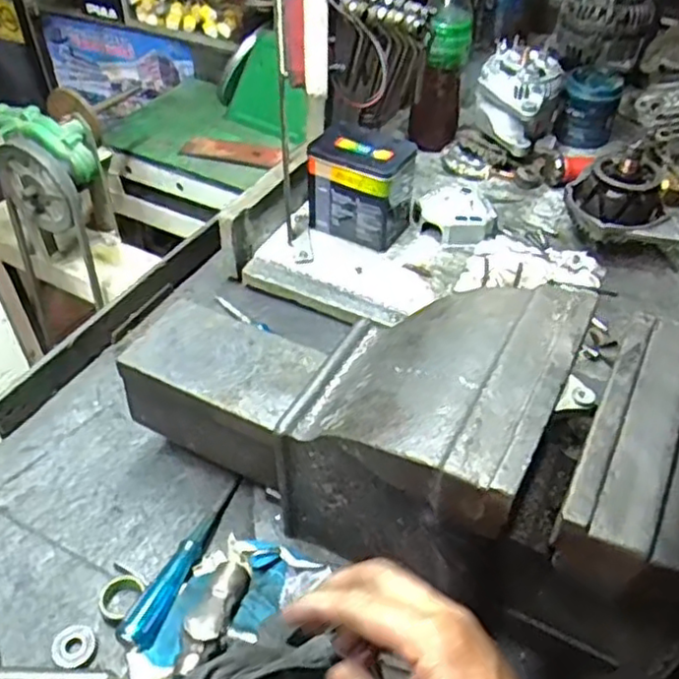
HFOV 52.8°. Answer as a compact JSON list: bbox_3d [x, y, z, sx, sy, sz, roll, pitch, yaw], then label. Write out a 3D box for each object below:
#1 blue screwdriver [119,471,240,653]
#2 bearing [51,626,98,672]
[{"bbox_3d":[-0.137,0.199,0.628,0.028,0.033,0.178,18,47,16],"label":"blue screwdriver"},{"bbox_3d":[-0.225,0.261,0.579,0.034,0.011,0.036,1,45,-1],"label":"bearing"}]

